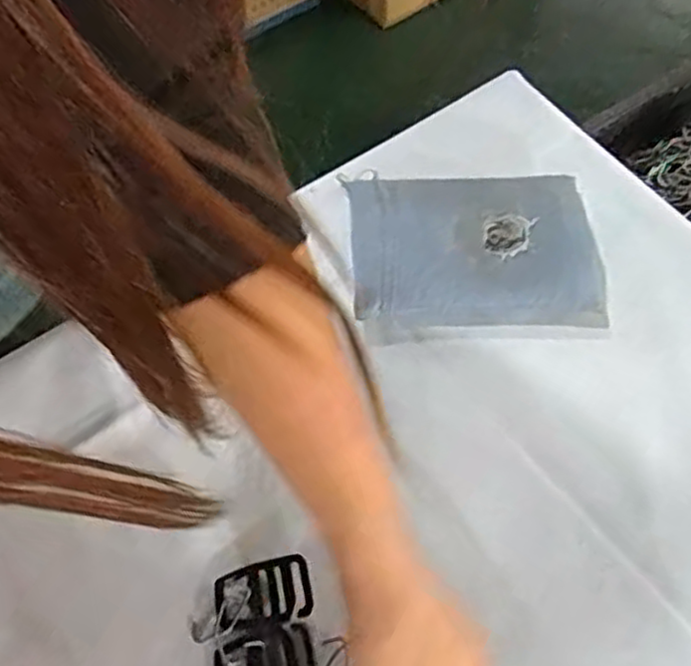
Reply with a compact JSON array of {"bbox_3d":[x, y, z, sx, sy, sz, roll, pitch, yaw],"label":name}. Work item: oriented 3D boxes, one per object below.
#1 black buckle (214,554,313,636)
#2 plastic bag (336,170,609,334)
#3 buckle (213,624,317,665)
[{"bbox_3d":[-0.048,0.149,0.415,0.056,0.007,0.033,-11,61,-5],"label":"black buckle"},{"bbox_3d":[0.090,-0.061,0.512,0.171,0.044,0.124,-2,61,0],"label":"plastic bag"},{"bbox_3d":[-0.044,0.182,0.399,0.055,0.004,0.038,-9,61,-3],"label":"buckle"}]

